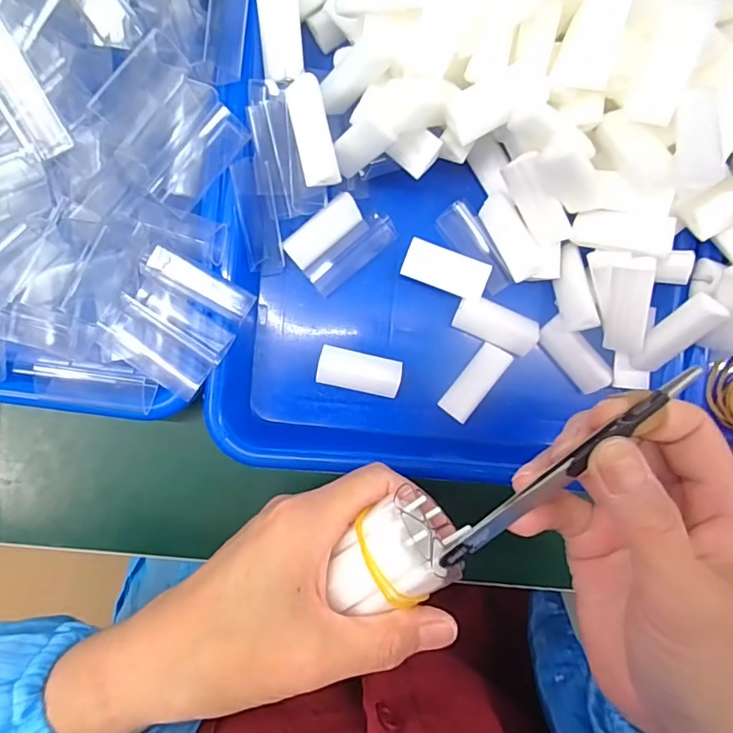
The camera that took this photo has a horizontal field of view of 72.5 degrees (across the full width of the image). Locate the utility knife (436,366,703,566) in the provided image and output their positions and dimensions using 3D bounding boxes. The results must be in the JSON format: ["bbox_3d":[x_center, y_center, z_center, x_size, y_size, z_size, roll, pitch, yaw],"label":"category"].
[{"bbox_3d":[0.075,0.039,0.186,0.116,0.005,0.008,-41,92,7],"label":"utility knife"}]

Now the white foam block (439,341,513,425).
[{"bbox_3d":[0.060,0.009,0.276,0.016,0.011,0.045,38,90,-2],"label":"white foam block"}]

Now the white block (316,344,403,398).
[{"bbox_3d":[-0.004,0.003,0.279,0.045,0.009,0.021,12,91,-2],"label":"white block"}]

